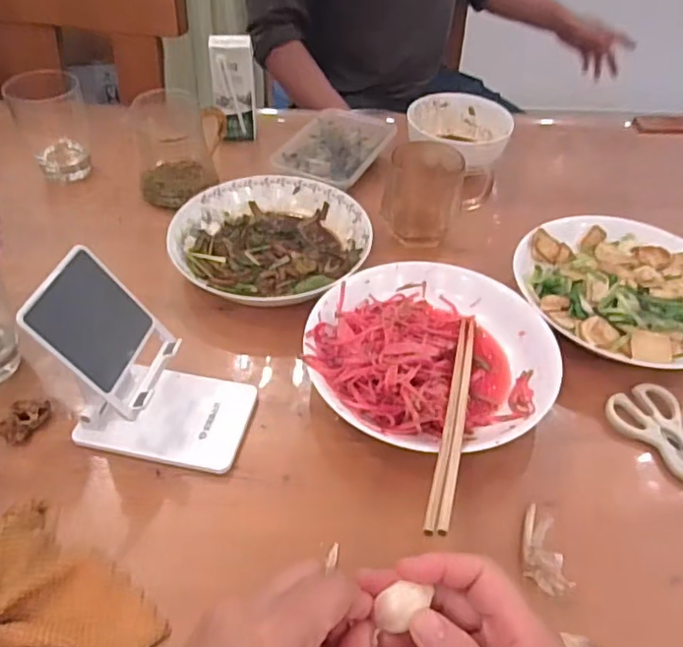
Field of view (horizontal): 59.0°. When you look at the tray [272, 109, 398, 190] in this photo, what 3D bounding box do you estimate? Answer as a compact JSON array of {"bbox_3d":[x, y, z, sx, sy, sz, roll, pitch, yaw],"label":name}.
[{"bbox_3d":[-0.004,-0.214,0.739,0.106,0.027,0.173,19,47,14],"label":"tray"}]

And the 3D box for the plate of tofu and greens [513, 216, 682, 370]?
[{"bbox_3d":[0.269,-0.040,0.580,0.198,0.033,0.184,2,45,-2],"label":"plate of tofu and greens"}]

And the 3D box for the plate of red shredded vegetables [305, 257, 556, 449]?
[{"bbox_3d":[0.074,0.027,0.509,0.200,0.048,0.190,2,45,-2],"label":"plate of red shredded vegetables"}]

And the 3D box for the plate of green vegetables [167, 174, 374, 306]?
[{"bbox_3d":[-0.071,-0.084,0.619,0.191,0.039,0.182,2,45,-2],"label":"plate of green vegetables"}]

